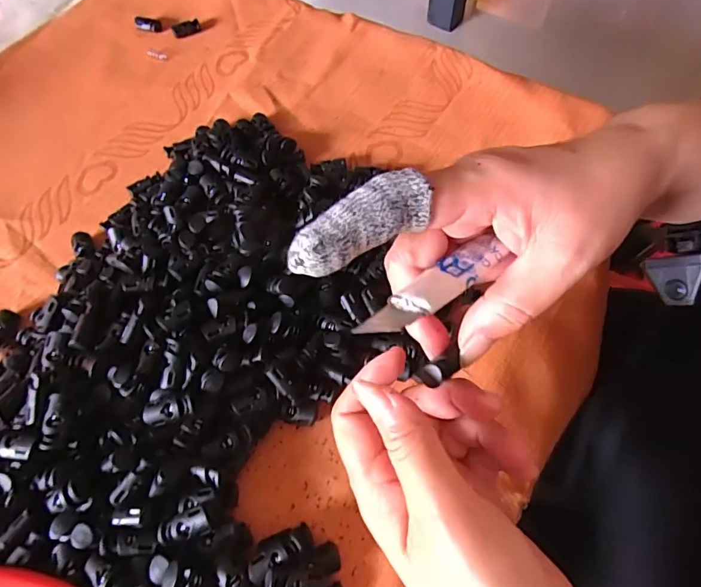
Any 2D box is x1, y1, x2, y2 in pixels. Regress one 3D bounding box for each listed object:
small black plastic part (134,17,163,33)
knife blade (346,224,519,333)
[{"bbox_3d":[-0.196,-0.259,0.434,0.027,0.009,0.010,9,63,7],"label":"small black plastic part"},{"bbox_3d":[0.034,-0.003,0.176,0.076,0.008,0.020,-31,64,-30],"label":"knife blade"}]

